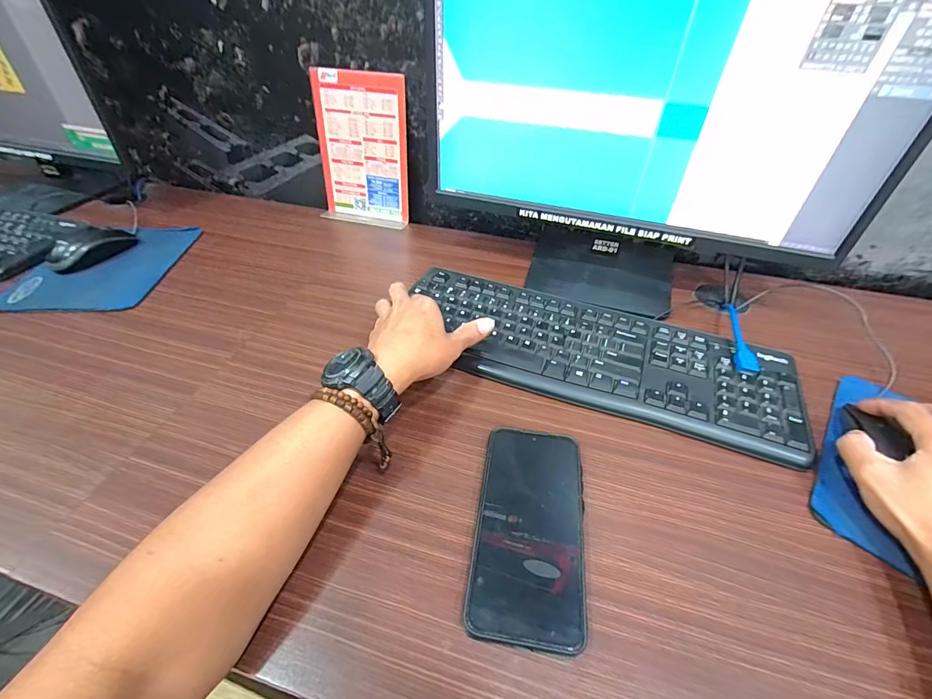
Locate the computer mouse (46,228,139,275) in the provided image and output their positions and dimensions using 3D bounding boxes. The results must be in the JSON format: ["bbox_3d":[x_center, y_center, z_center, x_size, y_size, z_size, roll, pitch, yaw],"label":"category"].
[{"bbox_3d":[-0.526,-0.148,0.572,0.049,0.033,0.103,24,48,23],"label":"computer mouse"}]

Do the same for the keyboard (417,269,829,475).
[{"bbox_3d":[0.128,0.000,0.452,0.422,0.020,0.156,21,47,19],"label":"keyboard"}]

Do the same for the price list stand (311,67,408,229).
[{"bbox_3d":[-0.167,-0.309,0.649,0.150,0.209,0.047,13,44,13],"label":"price list stand"}]

